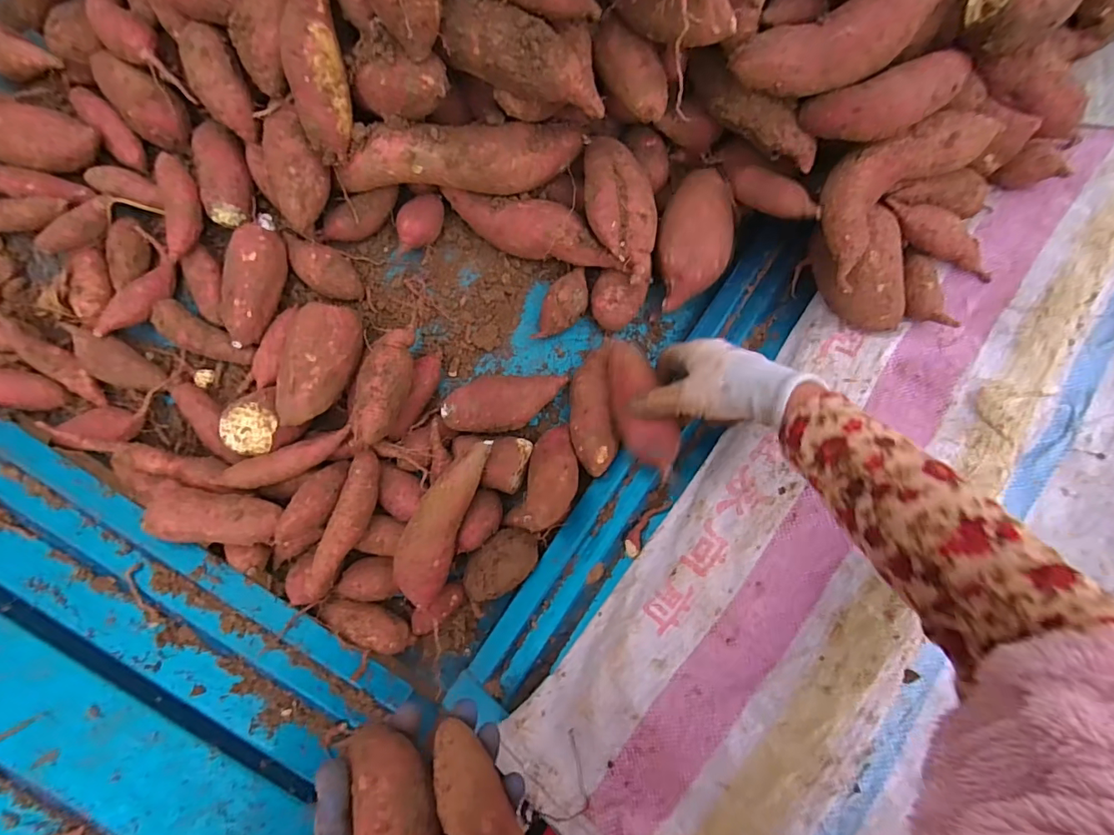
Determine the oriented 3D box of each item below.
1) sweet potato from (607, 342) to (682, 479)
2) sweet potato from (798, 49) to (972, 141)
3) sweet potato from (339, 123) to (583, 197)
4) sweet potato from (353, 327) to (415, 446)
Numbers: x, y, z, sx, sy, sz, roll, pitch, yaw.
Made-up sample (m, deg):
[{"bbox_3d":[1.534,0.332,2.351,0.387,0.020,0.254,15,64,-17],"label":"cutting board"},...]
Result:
[{"bbox_3d":[0.082,-0.011,0.479,0.042,0.040,0.135,-18,85,-9],"label":"sweet potato"},{"bbox_3d":[0.284,-0.267,0.411,0.133,0.037,0.053,-12,87,11],"label":"sweet potato"},{"bbox_3d":[-0.091,-0.251,0.476,0.242,0.055,0.060,-11,87,-9],"label":"sweet potato"},{"bbox_3d":[-0.166,-0.032,0.465,0.044,0.038,0.112,8,84,-7],"label":"sweet potato"}]

